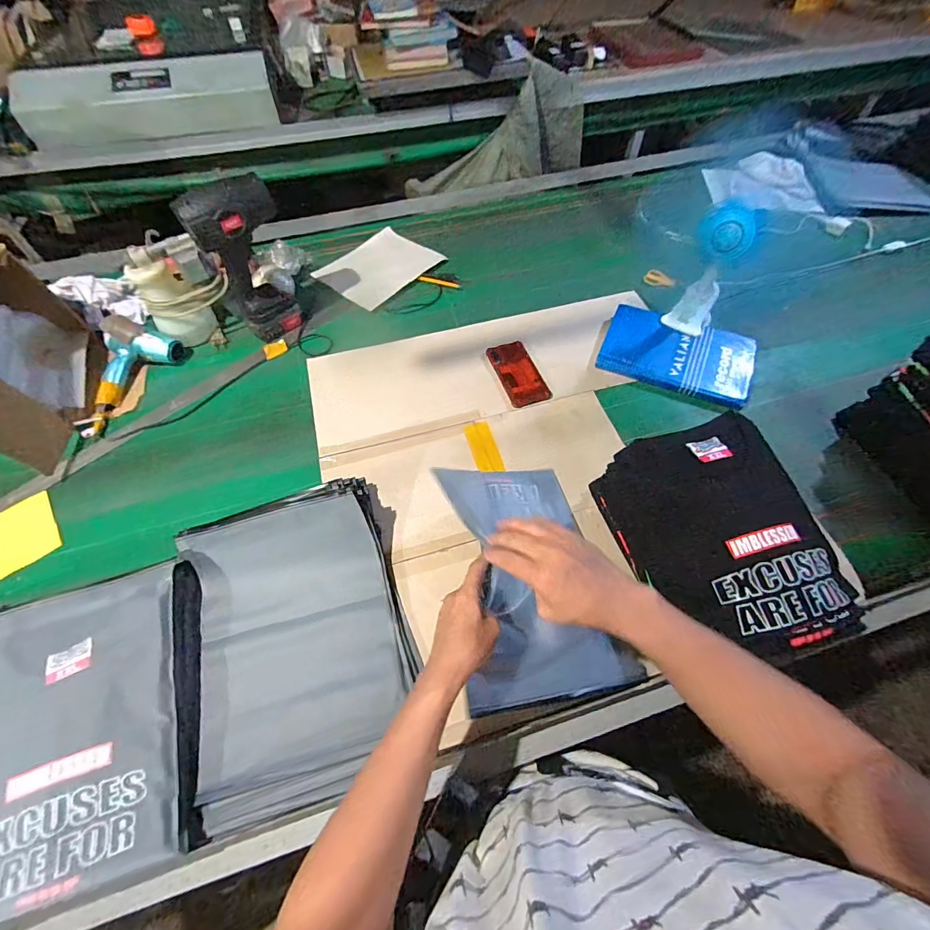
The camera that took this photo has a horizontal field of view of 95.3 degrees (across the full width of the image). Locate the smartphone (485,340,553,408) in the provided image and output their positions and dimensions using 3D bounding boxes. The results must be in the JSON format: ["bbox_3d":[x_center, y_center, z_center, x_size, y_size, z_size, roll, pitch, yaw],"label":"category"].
[{"bbox_3d":[0.107,-0.184,0.841,0.082,0.011,0.155,-16,59,-9],"label":"smartphone"}]

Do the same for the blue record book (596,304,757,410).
[{"bbox_3d":[0.419,-0.219,0.847,0.282,0.043,0.183,23,61,14],"label":"blue record book"}]

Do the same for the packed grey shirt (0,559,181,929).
[{"bbox_3d":[-0.476,0.304,0.498,0.243,0.028,0.334,-17,59,-10],"label":"packed grey shirt"}]

